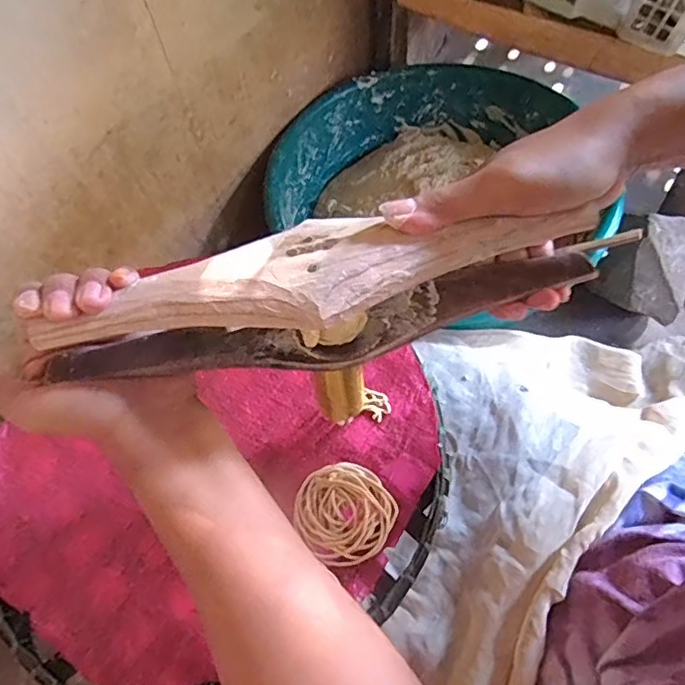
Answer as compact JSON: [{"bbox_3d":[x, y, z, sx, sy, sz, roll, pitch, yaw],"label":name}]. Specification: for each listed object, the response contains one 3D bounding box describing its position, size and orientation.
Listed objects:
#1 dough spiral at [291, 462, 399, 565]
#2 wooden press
[{"bbox_3d":[0.002,0.119,0.388,0.064,0.006,0.067,-2,59,3],"label":"dough spiral"},{"bbox_3d":[-0.003,-0.007,0.330,0.310,0.134,0.058,-10,59,-1],"label":"wooden press"}]

